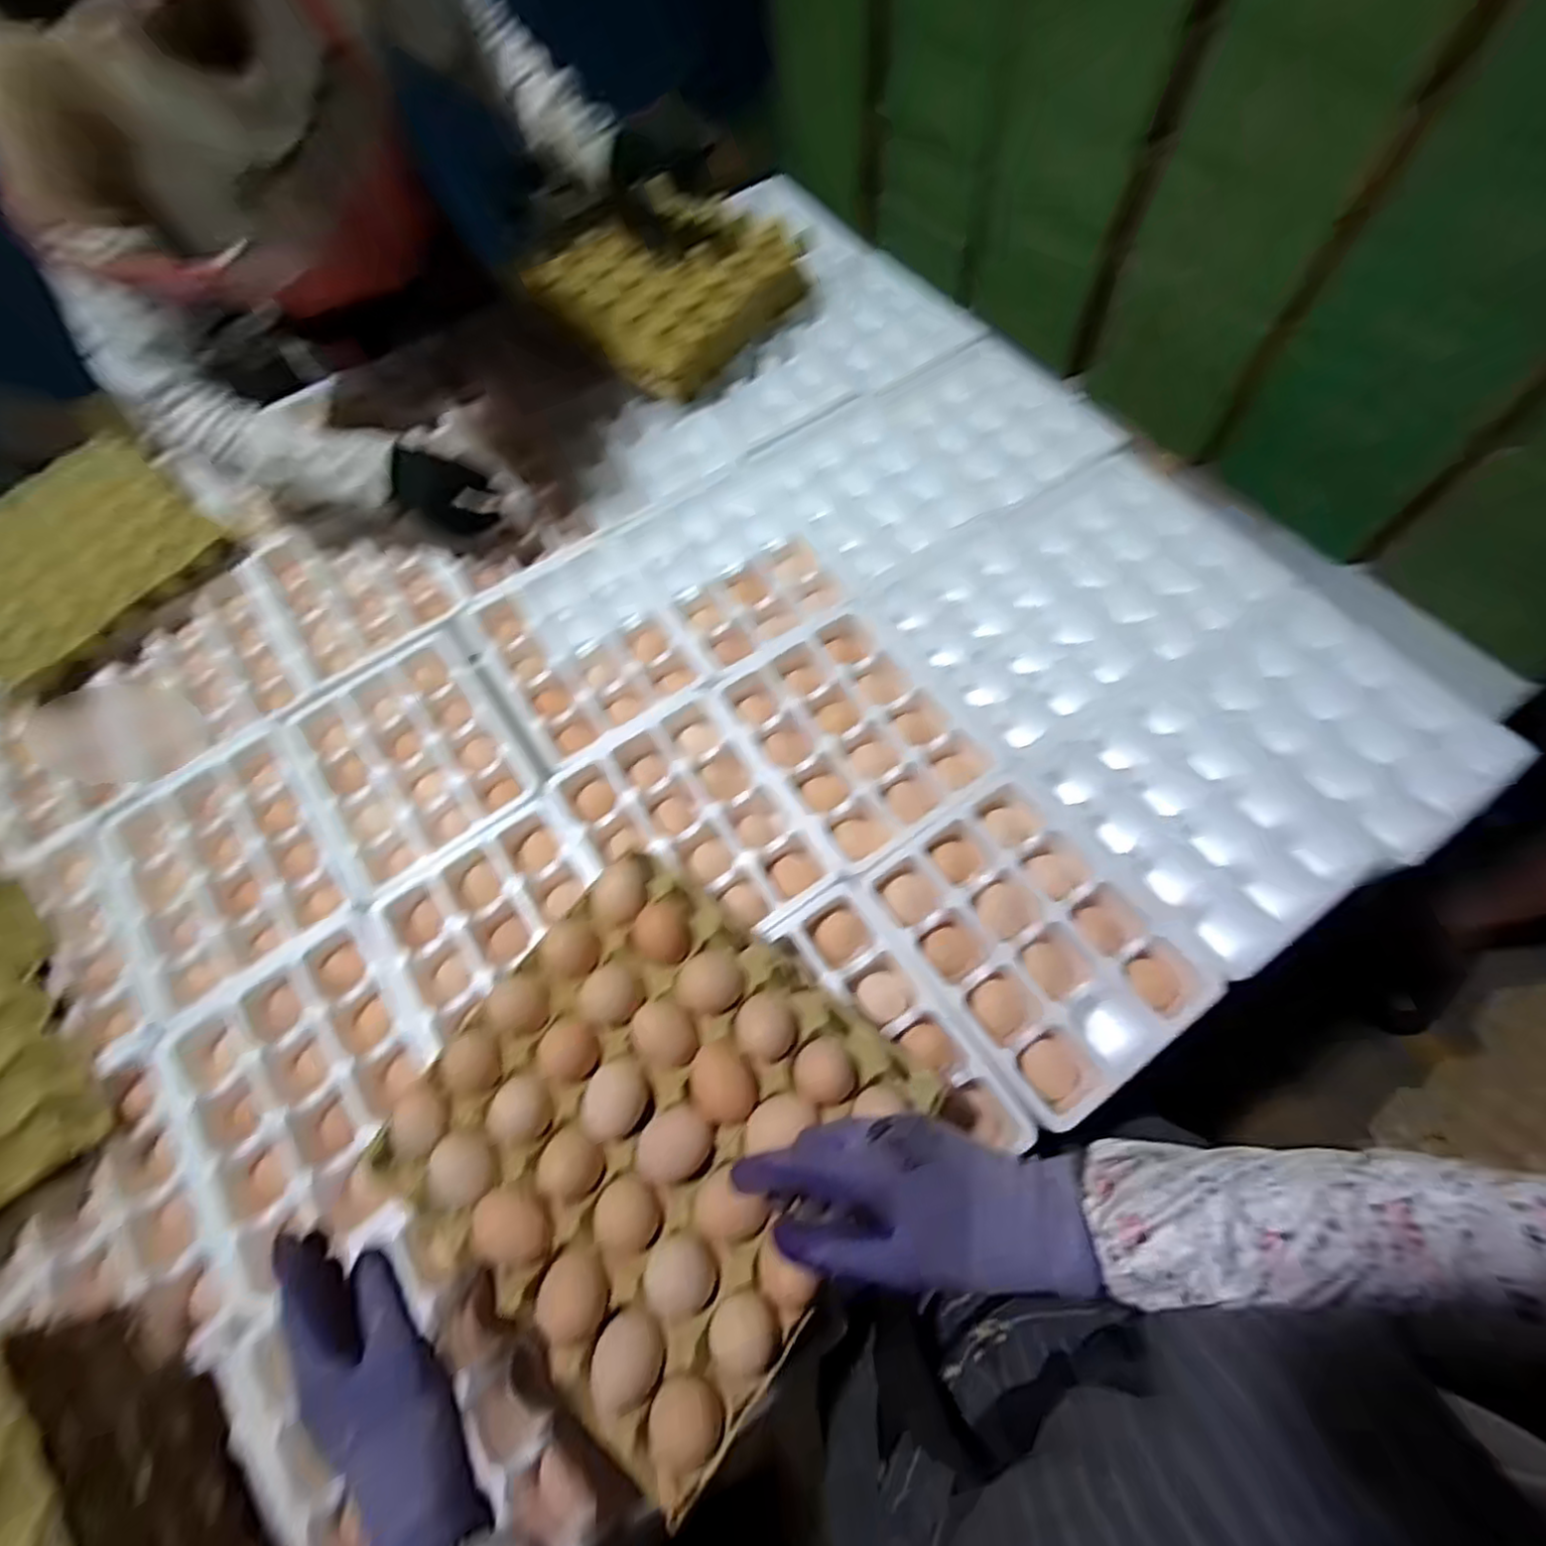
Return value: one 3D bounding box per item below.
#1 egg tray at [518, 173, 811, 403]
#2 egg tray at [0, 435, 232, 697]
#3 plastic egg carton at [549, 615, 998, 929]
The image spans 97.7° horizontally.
[{"bbox_3d":[-0.135,-0.643,0.906,0.267,0.112,0.287,40,73,19],"label":"egg tray"},{"bbox_3d":[-0.810,-0.249,0.783,0.255,0.052,0.272,31,71,16],"label":"egg tray"},{"bbox_3d":[0.000,0.013,0.675,0.366,0.065,0.243,-33,68,-11],"label":"plastic egg carton"}]

